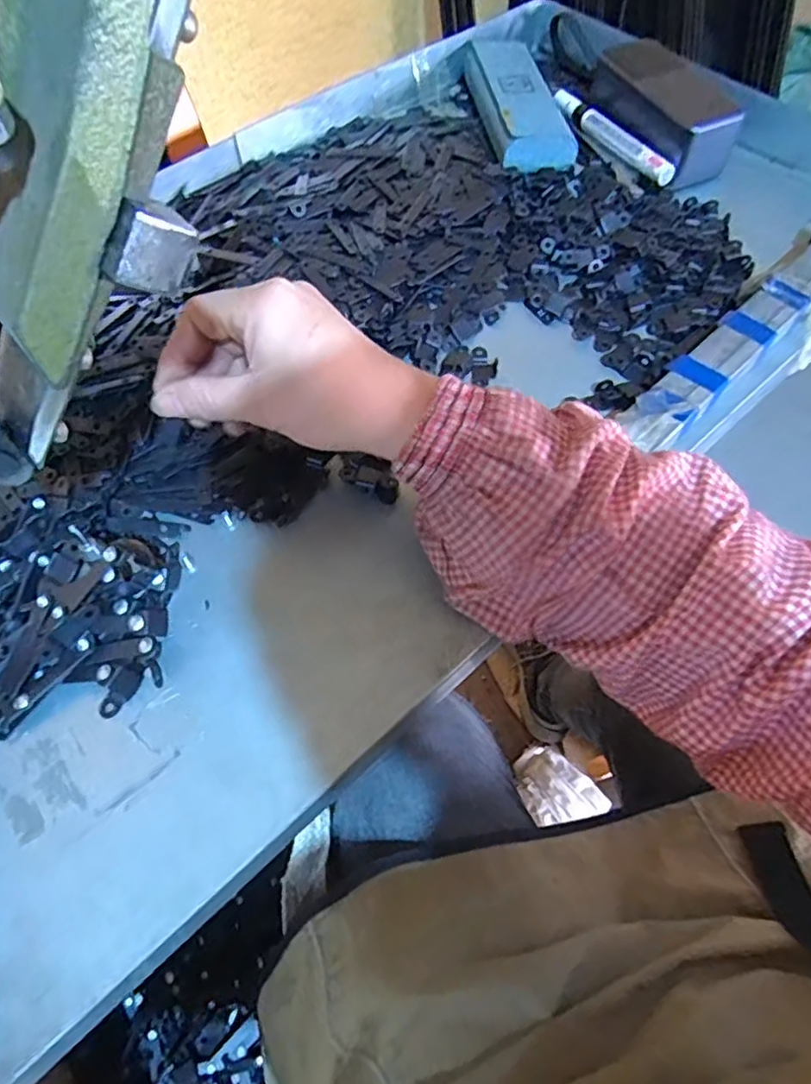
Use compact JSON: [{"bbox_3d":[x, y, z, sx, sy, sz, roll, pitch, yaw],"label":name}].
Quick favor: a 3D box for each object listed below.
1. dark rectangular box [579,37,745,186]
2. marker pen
[{"bbox_3d":[0.206,-0.348,0.501,0.063,0.041,0.132,-24,65,-13],"label":"dark rectangular box"},{"bbox_3d":[0.166,-0.333,0.509,0.020,0.017,0.143,-26,65,-14],"label":"marker pen"}]

